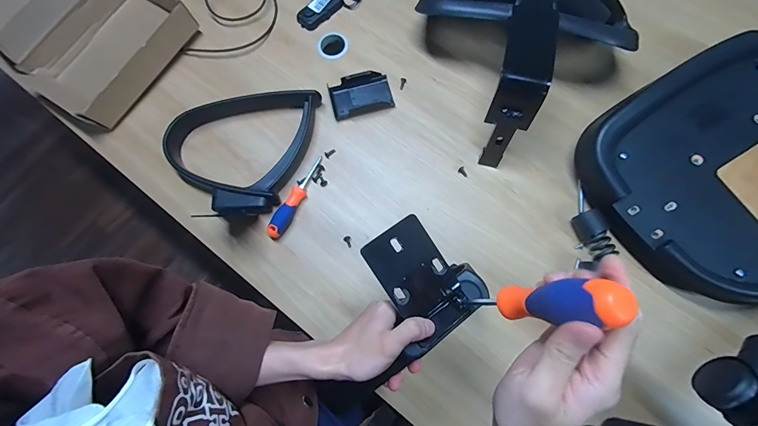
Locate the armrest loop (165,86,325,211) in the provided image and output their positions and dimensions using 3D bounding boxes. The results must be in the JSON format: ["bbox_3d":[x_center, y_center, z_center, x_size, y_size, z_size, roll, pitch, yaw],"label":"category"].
[{"bbox_3d":[-0.286,-0.139,0.689,0.269,0.050,0.279,14,76,5],"label":"armrest loop"}]

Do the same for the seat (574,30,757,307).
[{"bbox_3d":[0.622,-0.078,0.611,0.459,0.101,0.409,-34,77,-6],"label":"seat"}]

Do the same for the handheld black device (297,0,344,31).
[{"bbox_3d":[-0.134,-0.463,0.779,0.109,0.031,0.047,-40,77,-9],"label":"handheld black device"}]

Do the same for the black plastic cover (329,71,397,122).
[{"bbox_3d":[-0.037,-0.248,0.719,0.127,0.035,0.080,-15,75,-3],"label":"black plastic cover"}]

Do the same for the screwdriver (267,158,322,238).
[{"bbox_3d":[-0.161,-0.034,0.669,0.027,0.032,0.180,27,77,8],"label":"screwdriver"}]

